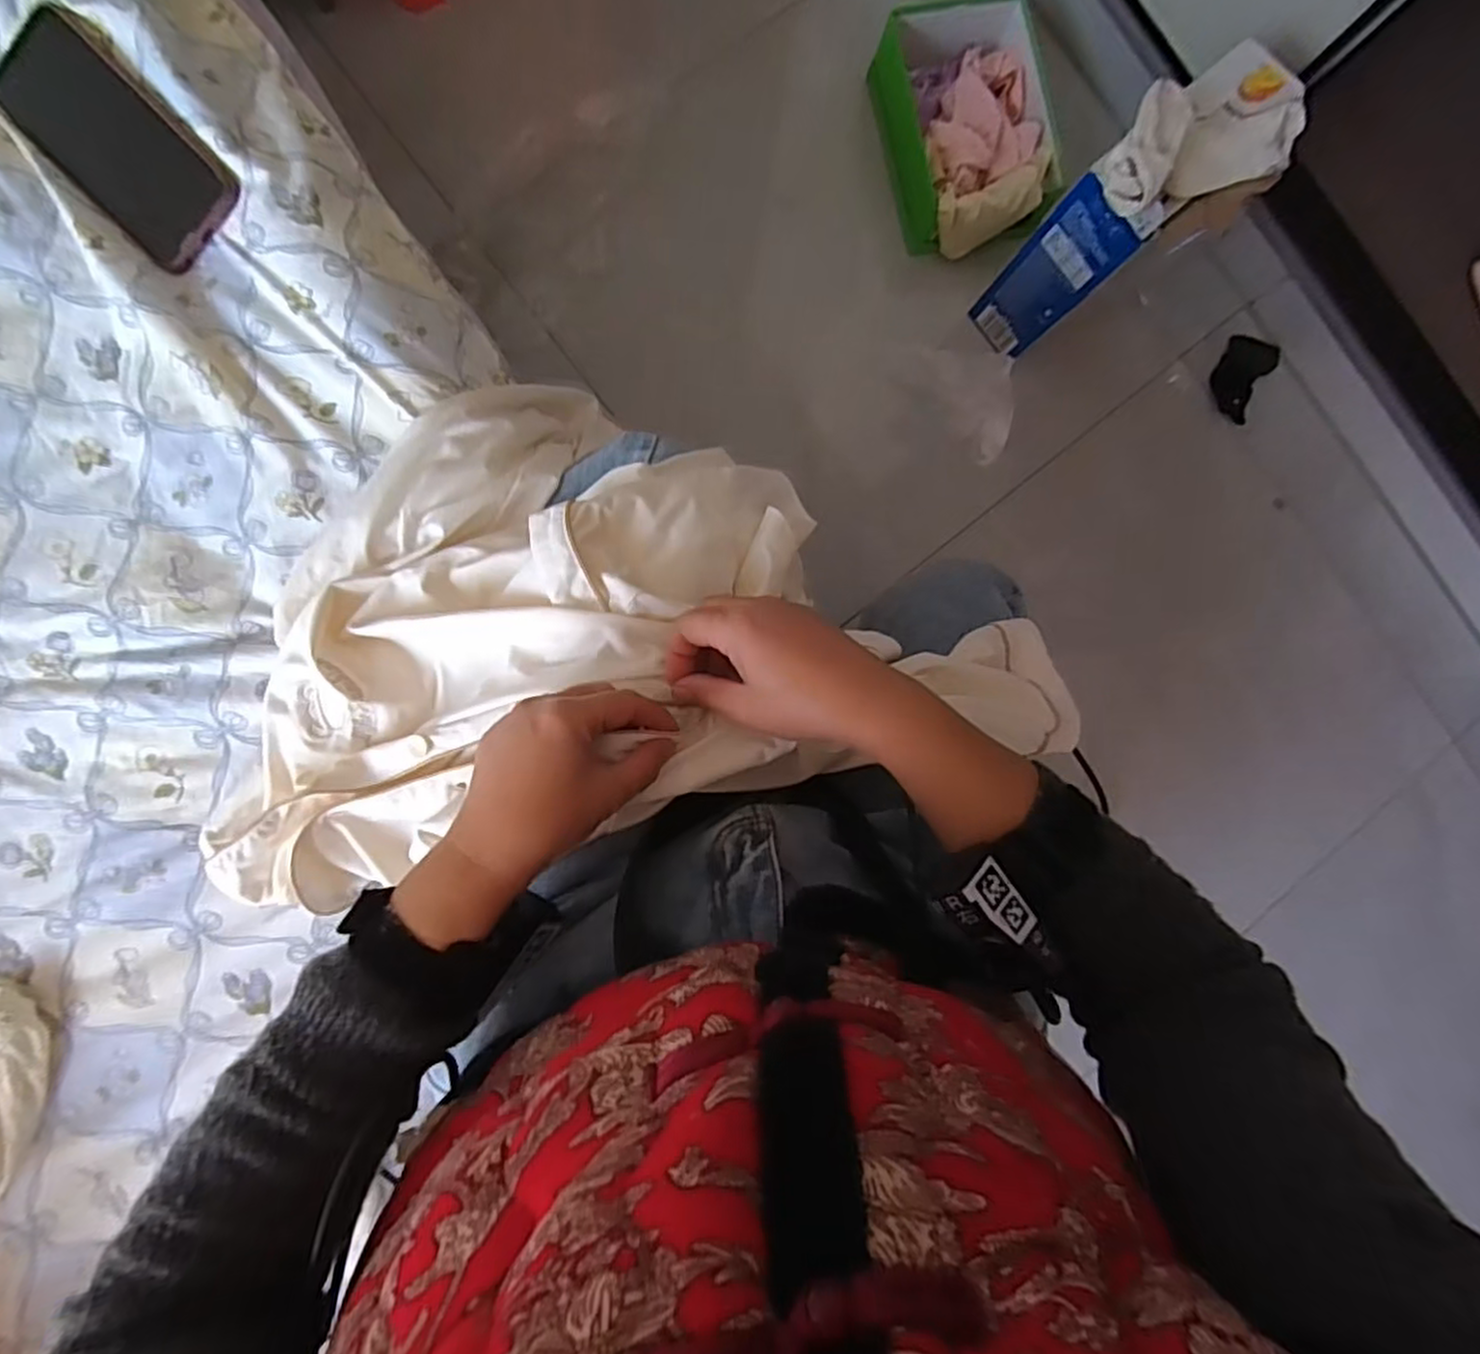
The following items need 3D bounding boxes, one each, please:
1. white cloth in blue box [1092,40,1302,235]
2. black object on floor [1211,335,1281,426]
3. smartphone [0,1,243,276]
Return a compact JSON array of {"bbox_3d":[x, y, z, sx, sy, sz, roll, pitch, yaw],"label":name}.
[{"bbox_3d":[0.527,-0.611,0.813,0.353,0.071,0.149,-36,95,-19],"label":"white cloth in blue box"},{"bbox_3d":[0.841,-0.507,1.192,0.084,0.022,0.139,33,86,-5],"label":"black object on floor"},{"bbox_3d":[-0.425,-0.367,0.485,0.170,0.007,0.087,45,100,-4],"label":"smartphone"}]

